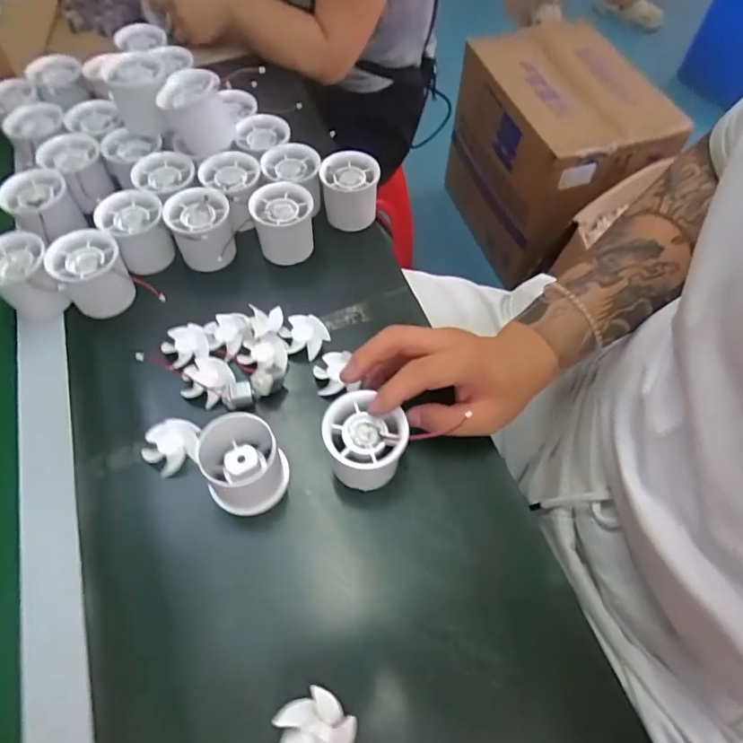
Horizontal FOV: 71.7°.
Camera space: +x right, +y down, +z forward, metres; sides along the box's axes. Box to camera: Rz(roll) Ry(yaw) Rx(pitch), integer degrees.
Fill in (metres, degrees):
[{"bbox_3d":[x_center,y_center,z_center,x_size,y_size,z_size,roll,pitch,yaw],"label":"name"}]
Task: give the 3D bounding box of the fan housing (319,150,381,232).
[{"bbox_3d":[-0.020,-0.174,0.509,0.056,0.061,0.051,-9,60,-5],"label":"fan housing"}]

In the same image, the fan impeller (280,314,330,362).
[{"bbox_3d":[-0.058,-0.030,0.437,0.040,0.018,0.034,11,60,7],"label":"fan impeller"}]

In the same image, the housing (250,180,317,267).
[{"bbox_3d":[-0.081,-0.136,0.486,0.056,0.061,0.055,-11,60,-7],"label":"housing"}]

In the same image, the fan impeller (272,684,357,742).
[{"bbox_3d":[-0.031,0.204,0.290,0.043,0.009,0.042,-11,60,-7],"label":"fan impeller"}]

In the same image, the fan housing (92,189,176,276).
[{"bbox_3d":[-0.211,-0.127,0.465,0.052,0.047,0.057,-29,63,-16],"label":"fan housing"}]

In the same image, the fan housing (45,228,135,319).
[{"bbox_3d":[-0.236,-0.081,0.442,0.055,0.055,0.059,-23,62,-13],"label":"fan housing"}]

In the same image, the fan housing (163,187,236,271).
[{"bbox_3d":[-0.152,-0.125,0.469,0.053,0.053,0.065,-16,60,-10],"label":"fan housing"}]

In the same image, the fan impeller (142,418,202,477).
[{"bbox_3d":[-0.147,0.055,0.384,0.041,0.017,0.036,-39,67,-21],"label":"fan impeller"}]

